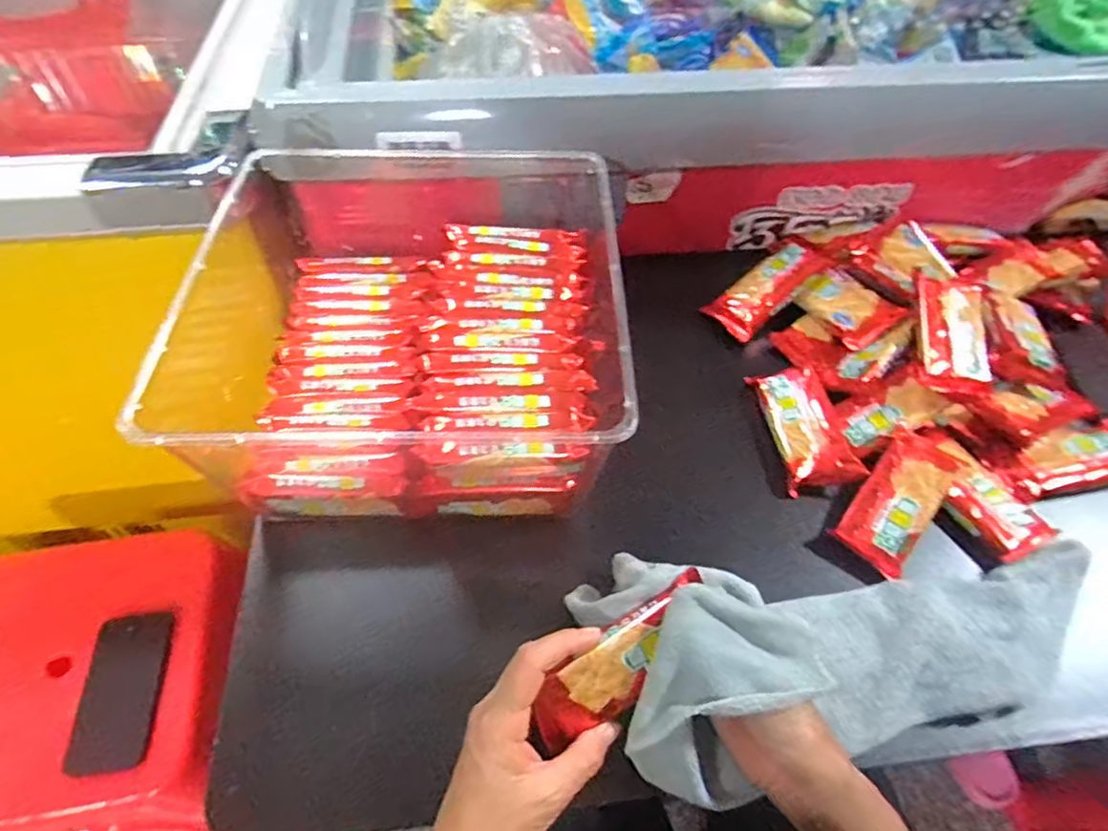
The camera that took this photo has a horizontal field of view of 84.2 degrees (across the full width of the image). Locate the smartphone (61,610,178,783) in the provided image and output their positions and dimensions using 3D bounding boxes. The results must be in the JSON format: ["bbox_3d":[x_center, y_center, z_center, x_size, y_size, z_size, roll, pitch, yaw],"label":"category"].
[{"bbox_3d":[-0.427,0.272,0.607,0.071,0.011,0.143,-2,57,-15],"label":"smartphone"}]

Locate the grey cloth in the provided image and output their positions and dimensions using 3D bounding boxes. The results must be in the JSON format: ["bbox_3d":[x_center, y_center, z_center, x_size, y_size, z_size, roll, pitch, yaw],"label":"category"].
[{"bbox_3d":[0.205,0.142,0.410,0.358,0.081,0.137,-3,52,-17],"label":"grey cloth"}]

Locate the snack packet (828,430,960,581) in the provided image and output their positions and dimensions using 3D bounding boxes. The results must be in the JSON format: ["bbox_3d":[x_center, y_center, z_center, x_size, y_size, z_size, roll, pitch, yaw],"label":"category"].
[{"bbox_3d":[0.269,0.060,0.473,0.050,0.014,0.119,35,59,23],"label":"snack packet"}]

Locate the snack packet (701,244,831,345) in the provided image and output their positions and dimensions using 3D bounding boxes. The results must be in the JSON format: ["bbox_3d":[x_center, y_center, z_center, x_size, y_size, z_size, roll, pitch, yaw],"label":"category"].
[{"bbox_3d":[0.209,-0.125,0.599,0.119,0.012,0.053,-39,61,-5],"label":"snack packet"}]

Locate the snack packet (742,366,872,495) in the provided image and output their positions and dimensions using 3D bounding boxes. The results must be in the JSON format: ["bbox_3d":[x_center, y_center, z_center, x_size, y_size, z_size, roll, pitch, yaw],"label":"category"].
[{"bbox_3d":[0.212,0.008,0.516,0.054,0.023,0.116,-2,52,-3],"label":"snack packet"}]

